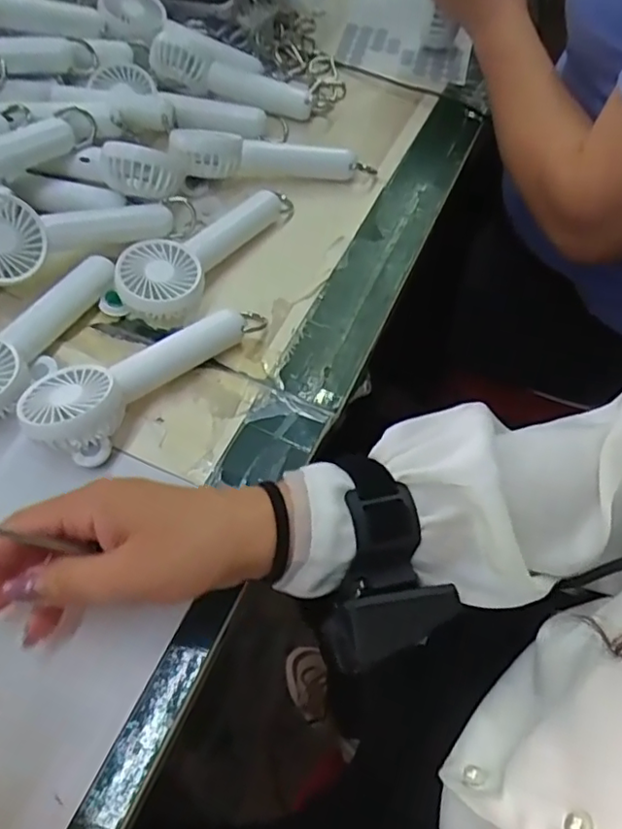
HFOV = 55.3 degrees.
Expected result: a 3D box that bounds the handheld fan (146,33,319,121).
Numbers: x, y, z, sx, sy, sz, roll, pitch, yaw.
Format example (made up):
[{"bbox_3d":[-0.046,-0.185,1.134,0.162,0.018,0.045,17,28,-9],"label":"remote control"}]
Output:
[{"bbox_3d":[-0.070,-0.290,0.520,0.147,0.050,0.034,19,60,12],"label":"handheld fan"}]

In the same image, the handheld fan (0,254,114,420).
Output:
[{"bbox_3d":[-0.186,-0.054,0.386,0.058,0.036,0.146,20,60,10],"label":"handheld fan"}]

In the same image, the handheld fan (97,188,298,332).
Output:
[{"bbox_3d":[-0.077,-0.127,0.432,0.054,0.029,0.162,30,62,14],"label":"handheld fan"}]

